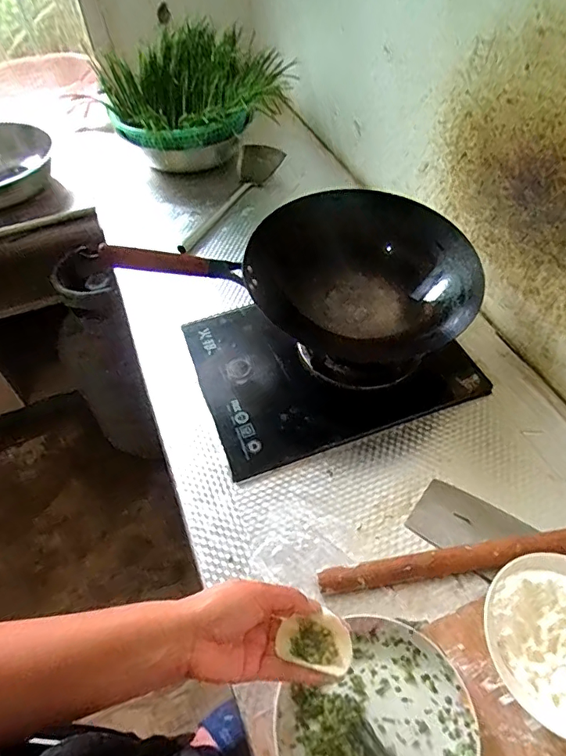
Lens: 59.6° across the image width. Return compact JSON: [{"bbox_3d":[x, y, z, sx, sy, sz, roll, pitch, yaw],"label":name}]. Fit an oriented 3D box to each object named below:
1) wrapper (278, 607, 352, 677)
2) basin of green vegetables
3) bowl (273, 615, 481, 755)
[{"bbox_3d":[0.030,0.231,0.437,0.064,0.018,0.045,14,52,12],"label":"wrapper"},{"bbox_3d":[-0.224,-0.665,1.198,0.373,0.206,0.428,-22,55,-14],"label":"basin of green vegetables"},{"bbox_3d":[0.091,0.347,0.487,0.195,0.035,0.180,-37,59,-25],"label":"bowl"}]

